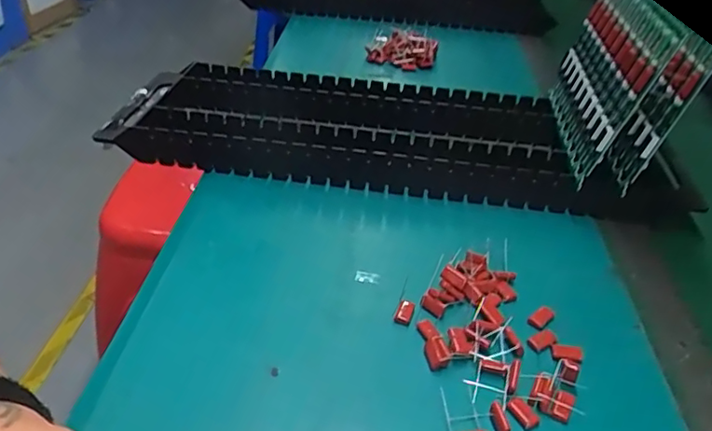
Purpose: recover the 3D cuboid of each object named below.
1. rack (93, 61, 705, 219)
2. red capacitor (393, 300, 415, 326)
[{"bbox_3d":[0.029,-0.067,0.488,0.451,0.038,0.135,7,36,4],"label":"rack"},{"bbox_3d":[0.029,0.058,0.341,0.009,0.006,0.015,15,37,16],"label":"red capacitor"}]

